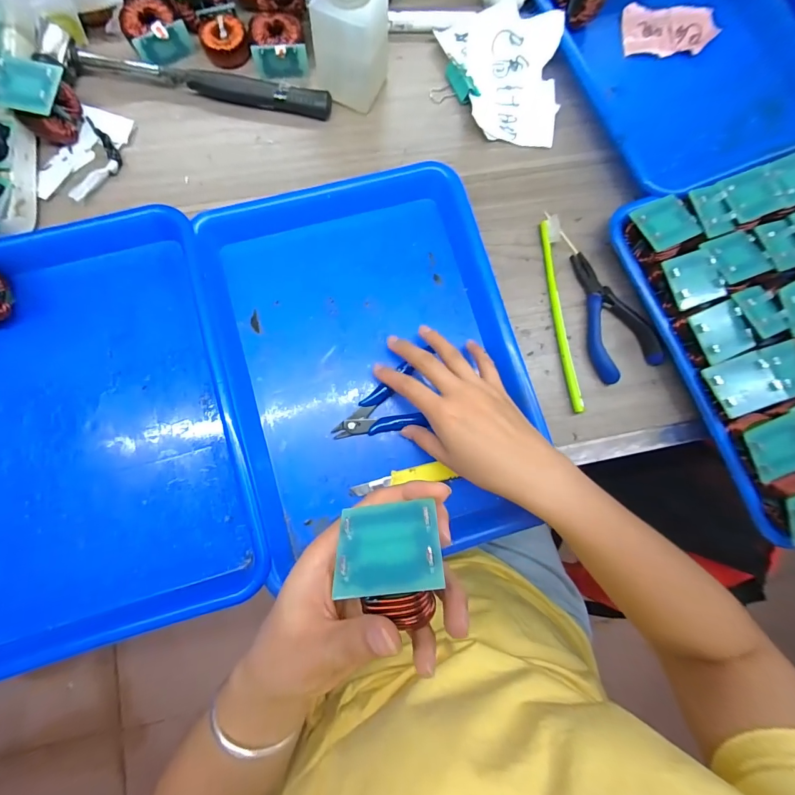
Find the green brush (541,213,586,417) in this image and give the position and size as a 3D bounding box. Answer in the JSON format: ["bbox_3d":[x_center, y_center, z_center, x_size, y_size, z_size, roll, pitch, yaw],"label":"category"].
[{"bbox_3d":[0.153,-0.080,0.357,0.015,0.011,0.188,-3,82,-4],"label":"green brush"}]

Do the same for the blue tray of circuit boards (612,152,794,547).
[{"bbox_3d":[0.374,-0.053,0.343,0.253,0.053,0.326,-21,84,-7],"label":"blue tray of circuit boards"}]

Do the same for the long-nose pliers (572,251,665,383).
[{"bbox_3d":[0.194,-0.079,0.356,0.055,0.018,0.123,-23,84,-7],"label":"long-nose pliers"}]

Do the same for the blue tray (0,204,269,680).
[{"bbox_3d":[-0.253,0.021,0.304,0.241,0.031,0.332,-15,83,-6],"label":"blue tray"}]

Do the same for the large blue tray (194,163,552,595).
[{"bbox_3d":[-0.019,-0.034,0.328,0.242,0.038,0.325,-15,83,-6],"label":"large blue tray"}]

